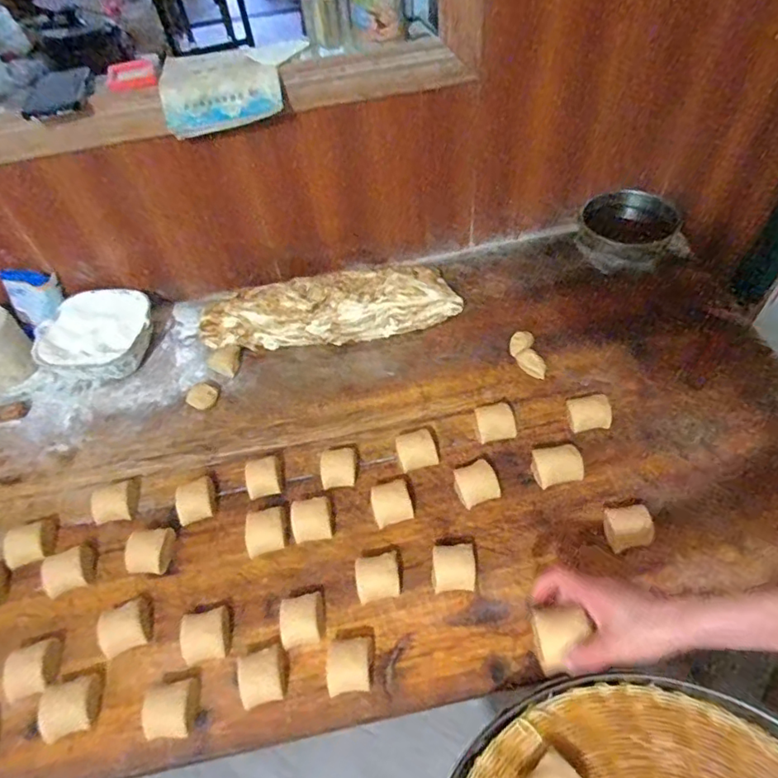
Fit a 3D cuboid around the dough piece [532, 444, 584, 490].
[{"bbox_3d":[0.240,0.106,0.764,0.070,0.026,0.048,-11,49,-4],"label":"dough piece"}]

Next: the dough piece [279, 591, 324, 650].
[{"bbox_3d":[-0.108,0.287,0.669,0.054,0.021,0.057,-11,49,-5],"label":"dough piece"}]

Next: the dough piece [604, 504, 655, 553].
[{"bbox_3d":[0.322,0.186,0.722,0.059,0.027,0.055,-4,49,1],"label":"dough piece"}]

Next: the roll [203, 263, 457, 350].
[{"bbox_3d":[-0.108,-0.151,0.995,0.471,0.097,0.111,-9,49,-3],"label":"roll"}]

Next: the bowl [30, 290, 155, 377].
[{"bbox_3d":[-0.524,-0.090,0.977,0.184,0.087,0.175,-3,51,4],"label":"bowl"}]

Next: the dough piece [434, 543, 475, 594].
[{"bbox_3d":[0.084,0.231,0.695,0.054,0.025,0.051,-1,49,4],"label":"dough piece"}]

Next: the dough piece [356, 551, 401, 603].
[{"bbox_3d":[-0.013,0.243,0.696,0.056,0.034,0.052,-12,50,-5],"label":"dough piece"}]

